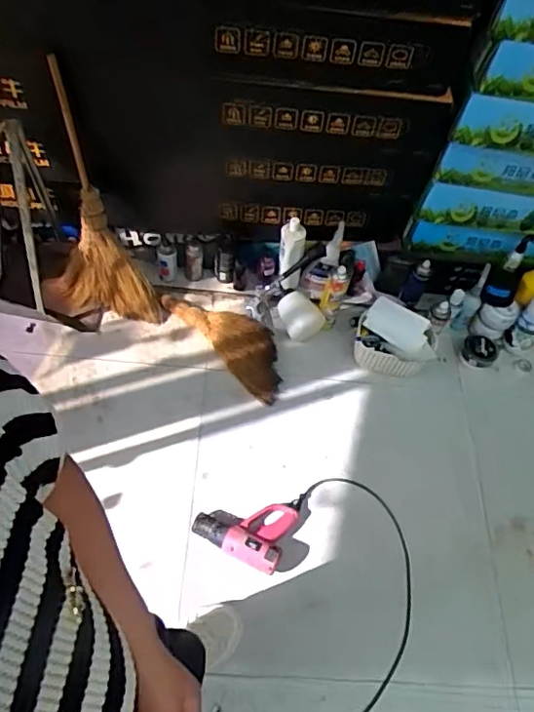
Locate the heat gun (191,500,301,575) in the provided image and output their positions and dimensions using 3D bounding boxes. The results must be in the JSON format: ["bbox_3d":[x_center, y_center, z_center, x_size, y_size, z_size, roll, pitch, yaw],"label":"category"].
[{"bbox_3d":[-0.049,0.412,1.435,0.231,0.061,0.205,23,57,10],"label":"heat gun"}]

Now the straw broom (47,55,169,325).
[{"bbox_3d":[-0.514,-0.414,1.591,0.260,0.741,0.166,-22,34,-19],"label":"straw broom"}]

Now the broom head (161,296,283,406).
[{"bbox_3d":[-0.098,-0.054,1.744,0.443,0.057,0.187,39,61,19],"label":"broom head"}]

